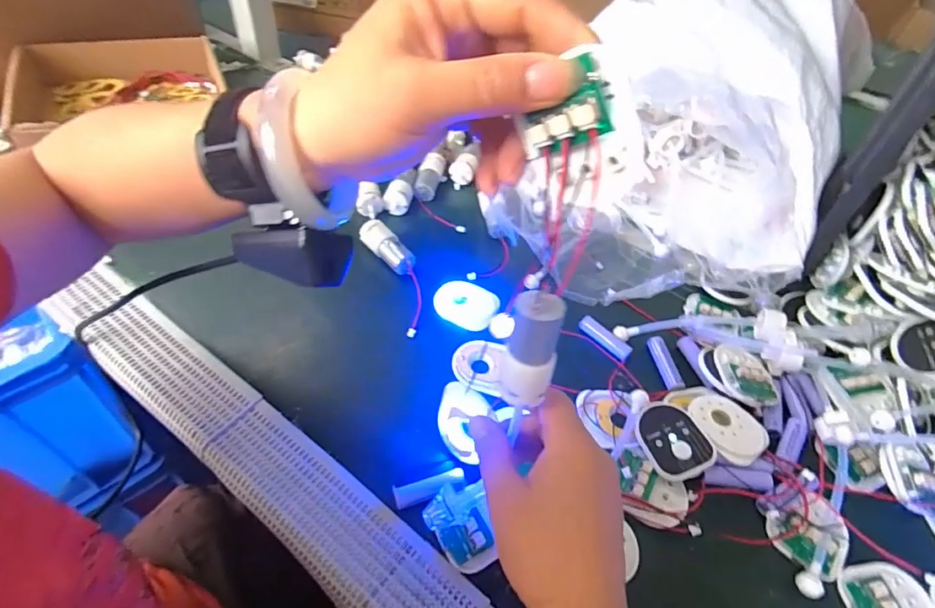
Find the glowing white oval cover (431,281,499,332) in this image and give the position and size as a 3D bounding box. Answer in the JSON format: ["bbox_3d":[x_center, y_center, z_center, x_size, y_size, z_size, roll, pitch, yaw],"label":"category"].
[{"bbox_3d":[-0.001,0.001,0.455,0.058,0.011,0.047,22,54,14],"label":"glowing white oval cover"}]

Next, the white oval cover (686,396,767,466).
[{"bbox_3d":[0.203,0.097,0.378,0.046,0.008,0.056,-27,58,-22],"label":"white oval cover"}]

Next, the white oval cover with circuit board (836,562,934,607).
[{"bbox_3d":[0.281,0.199,0.317,0.058,0.008,0.050,-8,53,-9],"label":"white oval cover with circuit board"}]

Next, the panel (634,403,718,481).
[{"bbox_3d":[0.160,0.103,0.371,0.053,0.009,0.058,-9,53,-10],"label":"panel"}]

